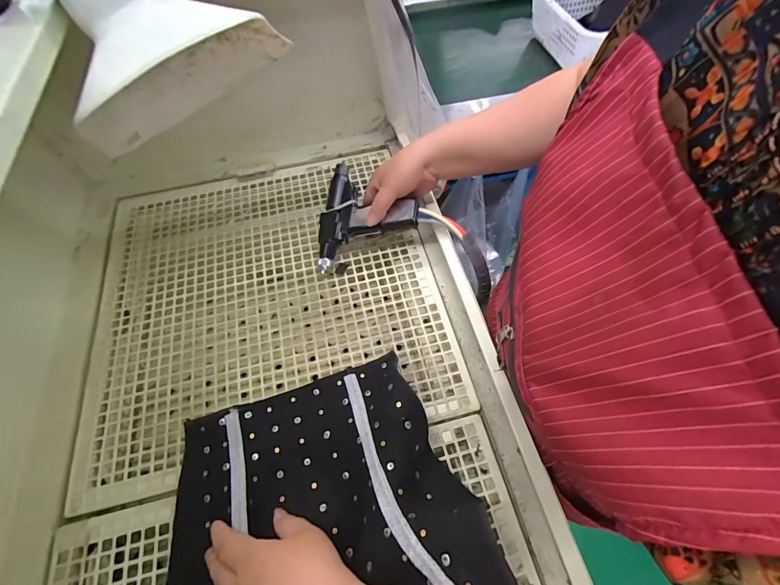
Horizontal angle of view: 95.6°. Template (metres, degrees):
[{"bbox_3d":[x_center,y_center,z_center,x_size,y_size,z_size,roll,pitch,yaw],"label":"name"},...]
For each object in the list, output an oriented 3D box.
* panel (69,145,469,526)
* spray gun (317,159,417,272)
[{"bbox_3d":[-0.172,-0.008,0.482,0.451,0.015,0.438,-13,62,-5],"label":"panel"},{"bbox_3d":[-0.043,-0.112,0.485,0.143,0.040,0.123,-23,79,7],"label":"spray gun"}]

